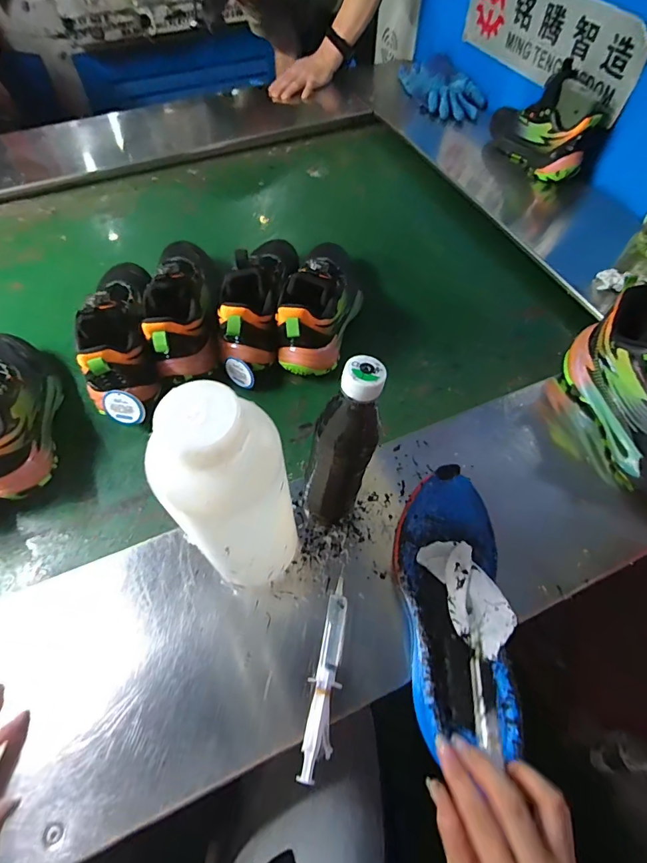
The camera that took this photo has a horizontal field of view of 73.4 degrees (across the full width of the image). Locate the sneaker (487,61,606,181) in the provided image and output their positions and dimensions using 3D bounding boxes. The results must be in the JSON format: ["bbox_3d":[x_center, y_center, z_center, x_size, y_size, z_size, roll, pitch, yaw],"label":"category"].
[{"bbox_3d":[0.432,-0.607,0.846,0.086,0.144,0.235,-24,61,-14],"label":"sneaker"}]

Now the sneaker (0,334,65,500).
[{"bbox_3d":[-0.403,-0.047,0.545,0.086,0.128,0.260,-14,59,-8],"label":"sneaker"}]

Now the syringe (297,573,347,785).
[{"bbox_3d":[0.005,0.227,0.409,0.025,0.015,0.165,9,59,6],"label":"syringe"}]

